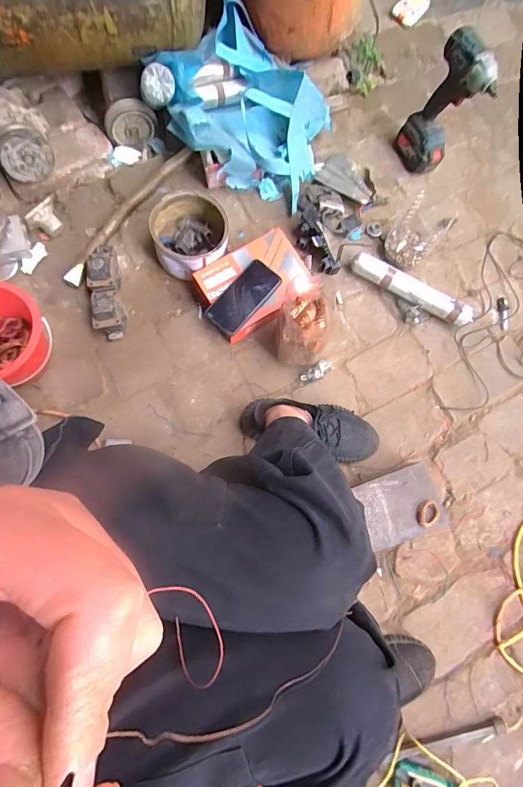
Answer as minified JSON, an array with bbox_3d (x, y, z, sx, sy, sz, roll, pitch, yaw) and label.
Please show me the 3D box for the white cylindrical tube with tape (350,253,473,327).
[{"bbox_3d":[0.324,-0.224,0.879,0.280,0.056,0.050,32,77,3],"label":"white cylindrical tube with tape"}]

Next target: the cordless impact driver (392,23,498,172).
[{"bbox_3d":[0.393,-0.625,0.892,0.096,0.251,0.128,-10,78,-7],"label":"cordless impact driver"}]

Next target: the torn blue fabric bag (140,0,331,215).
[{"bbox_3d":[-0.014,-0.646,0.904,0.363,0.168,0.363,32,76,2],"label":"torn blue fabric bag"}]

